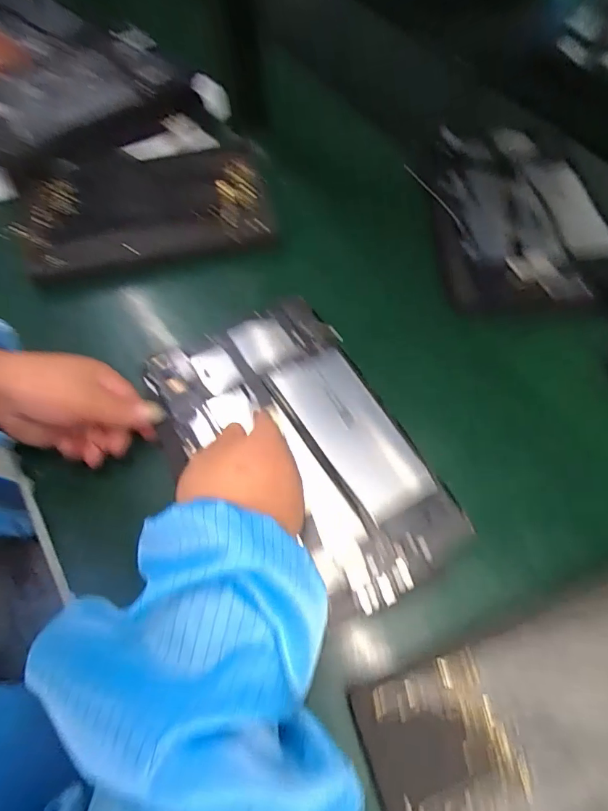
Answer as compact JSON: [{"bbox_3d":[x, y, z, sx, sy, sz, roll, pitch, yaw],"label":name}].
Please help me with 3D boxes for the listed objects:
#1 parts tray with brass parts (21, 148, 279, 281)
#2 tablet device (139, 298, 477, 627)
[{"bbox_3d":[-0.165,-0.209,0.485,0.249,0.030,0.164,-11,62,-3],"label":"parts tray with brass parts"},{"bbox_3d":[-0.011,0.030,0.342,0.158,0.012,0.246,-26,63,-10],"label":"tablet device"}]

